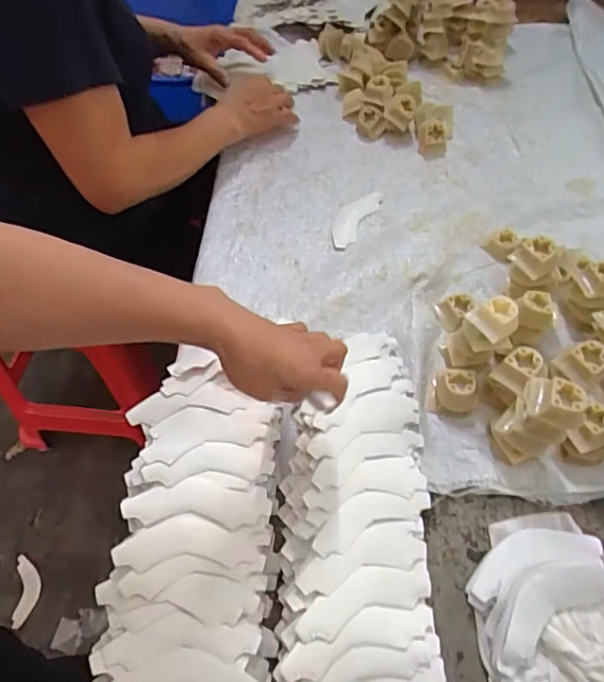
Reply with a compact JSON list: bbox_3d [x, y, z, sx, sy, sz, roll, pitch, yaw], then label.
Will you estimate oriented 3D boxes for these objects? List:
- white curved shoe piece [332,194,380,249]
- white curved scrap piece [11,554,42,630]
[{"bbox_3d":[0.069,-0.168,0.727,0.042,0.004,0.118,25,60,16],"label":"white curved shoe piece"},{"bbox_3d":[-0.553,0.498,1.080,0.050,0.007,0.137,-11,57,-7],"label":"white curved scrap piece"}]

